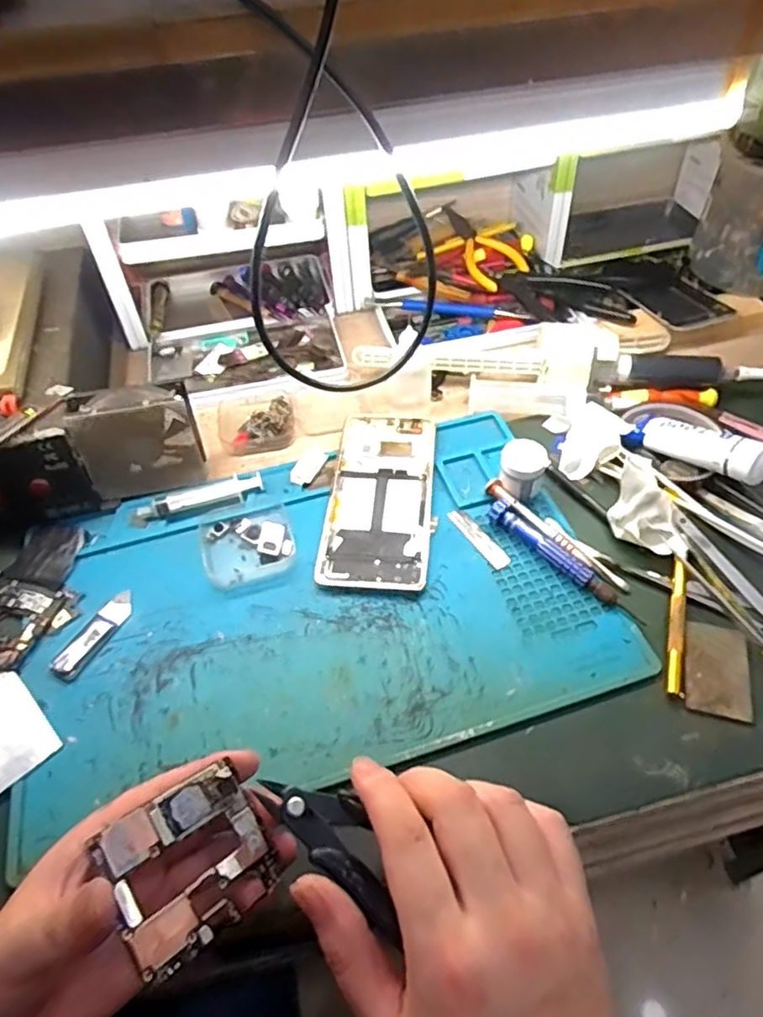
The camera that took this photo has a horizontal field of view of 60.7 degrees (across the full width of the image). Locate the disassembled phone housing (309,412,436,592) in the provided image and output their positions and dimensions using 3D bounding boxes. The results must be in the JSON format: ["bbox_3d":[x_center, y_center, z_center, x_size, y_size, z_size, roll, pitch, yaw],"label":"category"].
[{"bbox_3d":[0.001,-0.010,0.485,0.076,0.009,0.160,3,51,8],"label":"disassembled phone housing"}]

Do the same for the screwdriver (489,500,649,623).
[{"bbox_3d":[0.123,0.033,0.438,0.120,0.016,0.015,36,62,29],"label":"screwdriver"}]

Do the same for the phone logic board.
[{"bbox_3d":[-0.075,0.144,0.265,0.063,0.005,0.055,-16,73,-48],"label":"phone logic board"}]

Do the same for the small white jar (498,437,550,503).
[{"bbox_3d":[0.103,-0.028,0.472,0.032,0.031,0.031,-2,51,3],"label":"small white jar"}]

